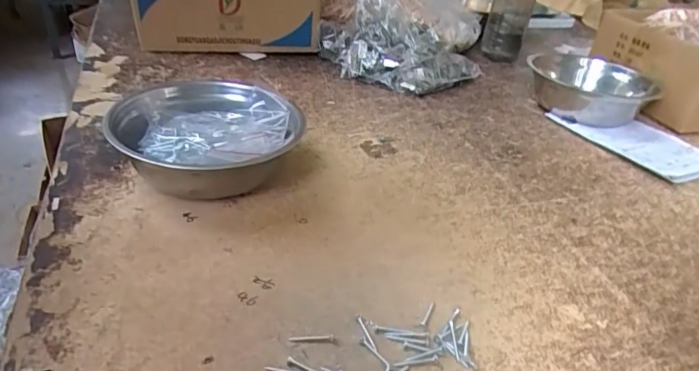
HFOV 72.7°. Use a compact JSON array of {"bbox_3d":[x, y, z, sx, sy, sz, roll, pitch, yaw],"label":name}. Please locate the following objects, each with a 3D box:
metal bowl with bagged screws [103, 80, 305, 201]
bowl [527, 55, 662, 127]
[{"bbox_3d":[-0.151,-0.048,0.524,0.189,0.070,0.185,5,33,-3],"label":"metal bowl with bagged screws"},{"bbox_3d":[0.400,-0.161,0.807,0.184,0.071,0.184,5,33,-3],"label":"bowl"}]

